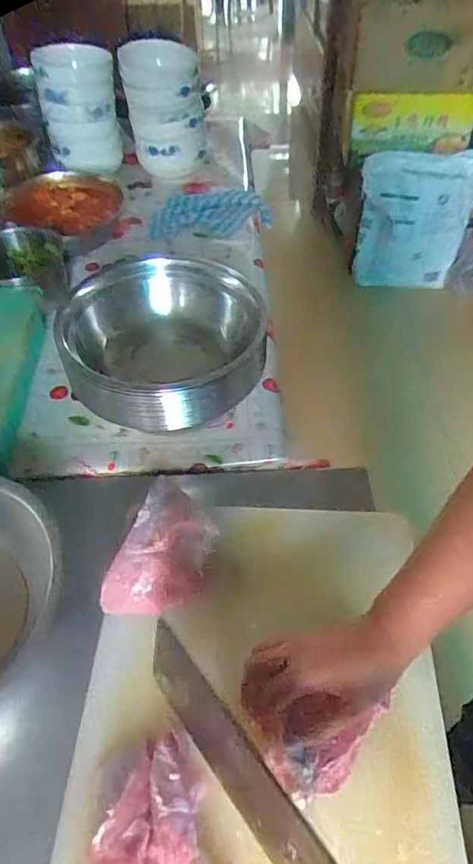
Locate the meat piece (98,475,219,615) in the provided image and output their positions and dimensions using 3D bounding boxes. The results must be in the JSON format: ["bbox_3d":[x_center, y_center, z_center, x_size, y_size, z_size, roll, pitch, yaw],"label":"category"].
[{"bbox_3d":[-0.069,0.119,0.535,0.083,0.058,0.142,15,52,14],"label":"meat piece"}]

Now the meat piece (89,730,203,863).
[{"bbox_3d":[-0.069,0.302,0.396,0.100,0.039,0.124,-16,51,-11],"label":"meat piece"}]

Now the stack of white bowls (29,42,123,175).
[{"bbox_3d":[-0.319,-0.663,1.061,0.141,0.178,0.149,-16,51,-12],"label":"stack of white bowls"}]

